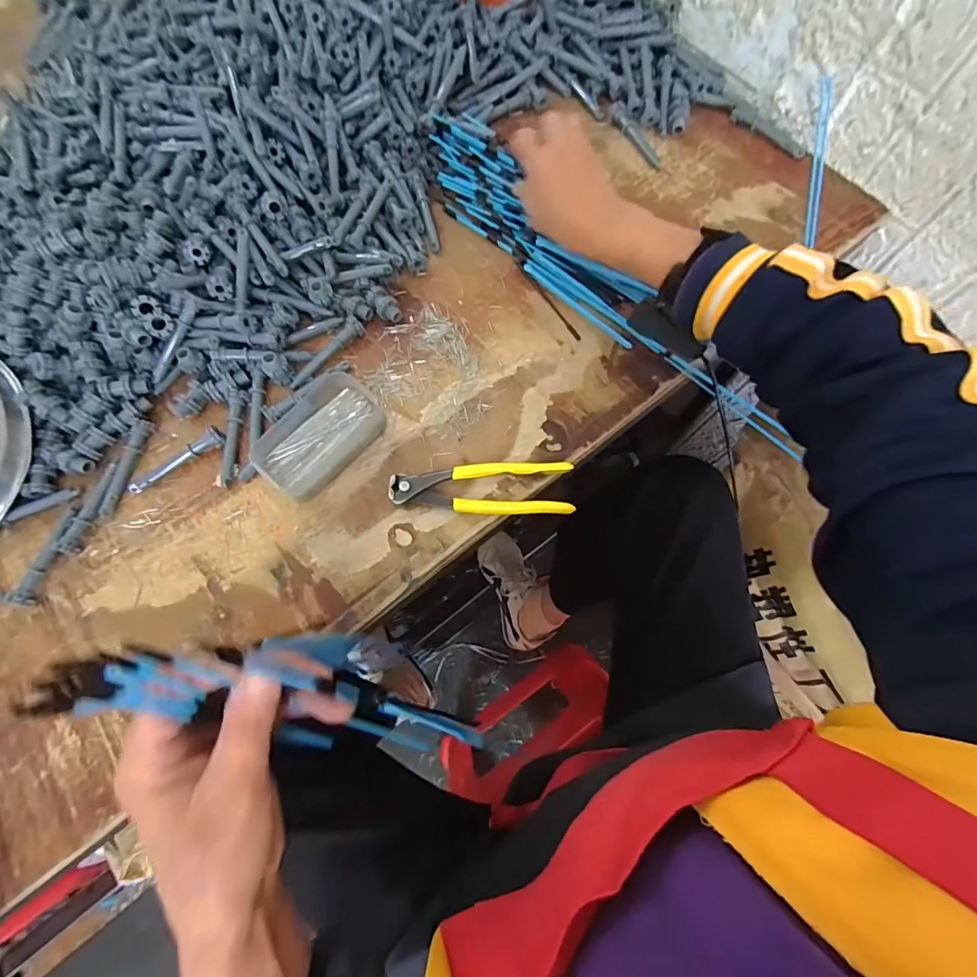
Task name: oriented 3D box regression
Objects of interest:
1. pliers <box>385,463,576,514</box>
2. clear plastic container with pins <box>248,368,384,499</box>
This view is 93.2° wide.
[{"bbox_3d":[-0.007,0.001,0.423,0.163,0.015,0.047,0,72,1],"label":"pliers"},{"bbox_3d":[-0.159,-0.052,0.435,0.071,0.028,0.118,40,77,12],"label":"clear plastic container with pins"}]

